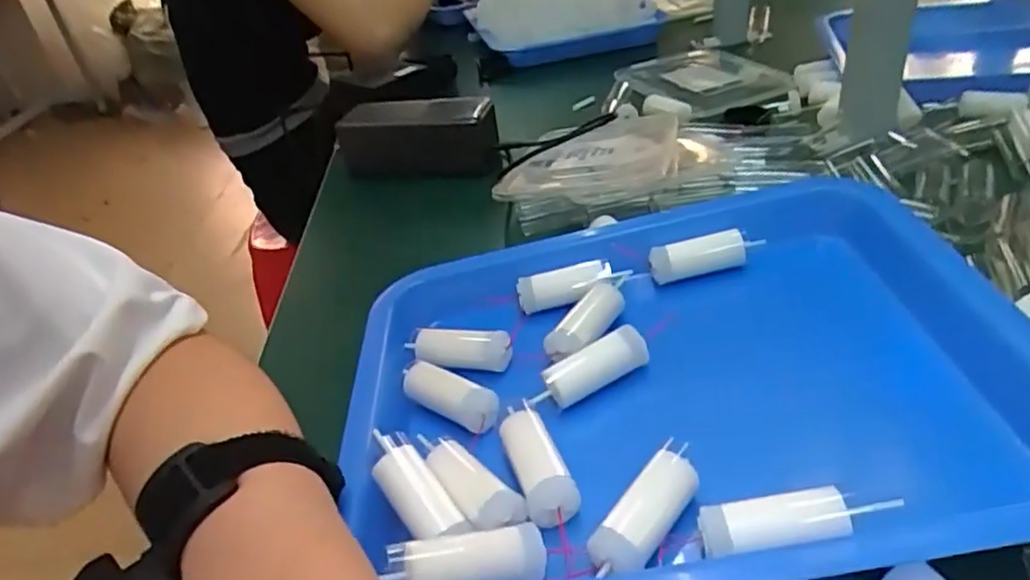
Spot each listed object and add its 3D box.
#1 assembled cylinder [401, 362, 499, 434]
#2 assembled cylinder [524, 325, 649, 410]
[{"bbox_3d":[-0.033,0.049,0.324,0.062,0.015,0.016,19,41,36],"label":"assembled cylinder"},{"bbox_3d":[0.033,0.037,0.315,0.059,0.020,0.015,-28,35,-7],"label":"assembled cylinder"}]

